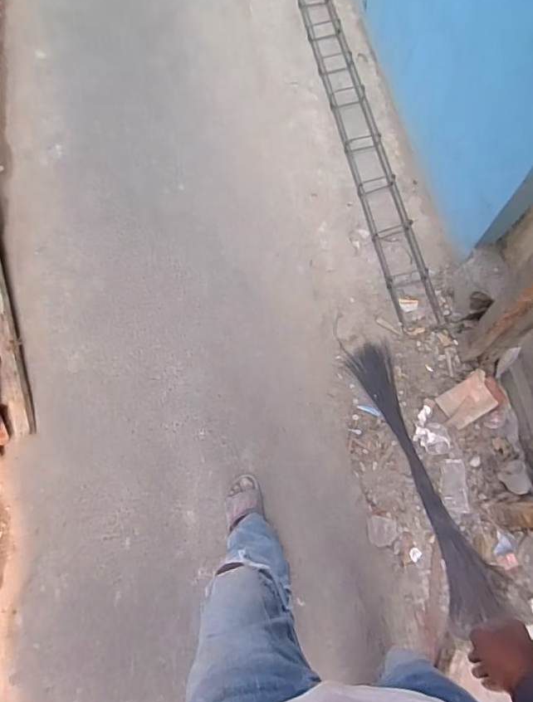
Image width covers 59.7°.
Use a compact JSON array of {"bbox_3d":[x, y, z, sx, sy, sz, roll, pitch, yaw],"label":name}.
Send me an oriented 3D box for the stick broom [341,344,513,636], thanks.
[{"bbox_3d":[0.498,0.386,1.490,0.176,0.048,0.902,-19,73,-6],"label":"stick broom"}]

